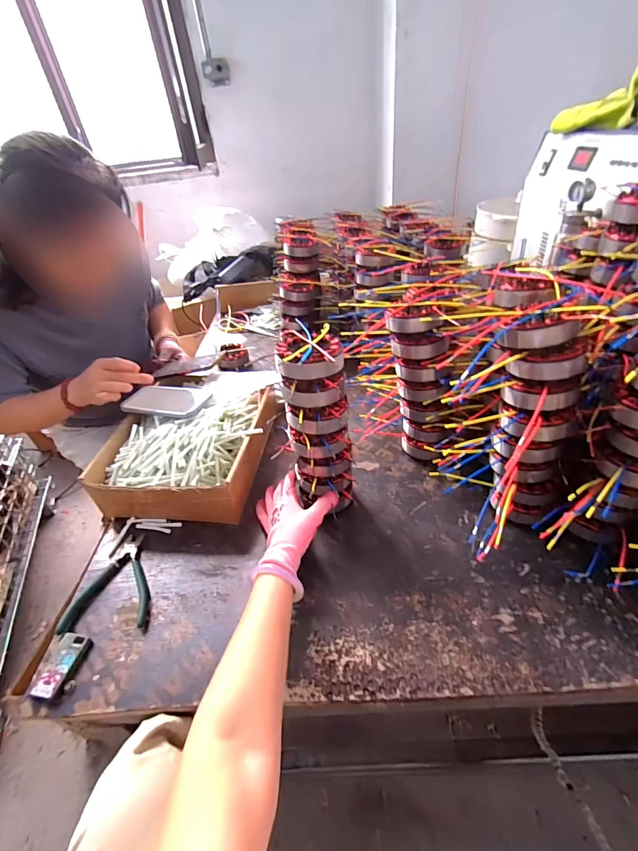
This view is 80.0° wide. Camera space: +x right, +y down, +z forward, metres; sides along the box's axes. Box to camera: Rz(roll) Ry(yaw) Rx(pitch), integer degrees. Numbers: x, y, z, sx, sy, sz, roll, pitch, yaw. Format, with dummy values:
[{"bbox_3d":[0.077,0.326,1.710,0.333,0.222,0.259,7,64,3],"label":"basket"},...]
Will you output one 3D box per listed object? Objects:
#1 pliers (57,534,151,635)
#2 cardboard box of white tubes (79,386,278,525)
[{"bbox_3d":[-0.285,0.217,0.540,0.104,0.017,0.139,-8,39,-1],"label":"pliers"},{"bbox_3d":[-0.230,0.039,0.678,0.242,0.103,0.256,1,40,10],"label":"cardboard box of white tubes"}]

